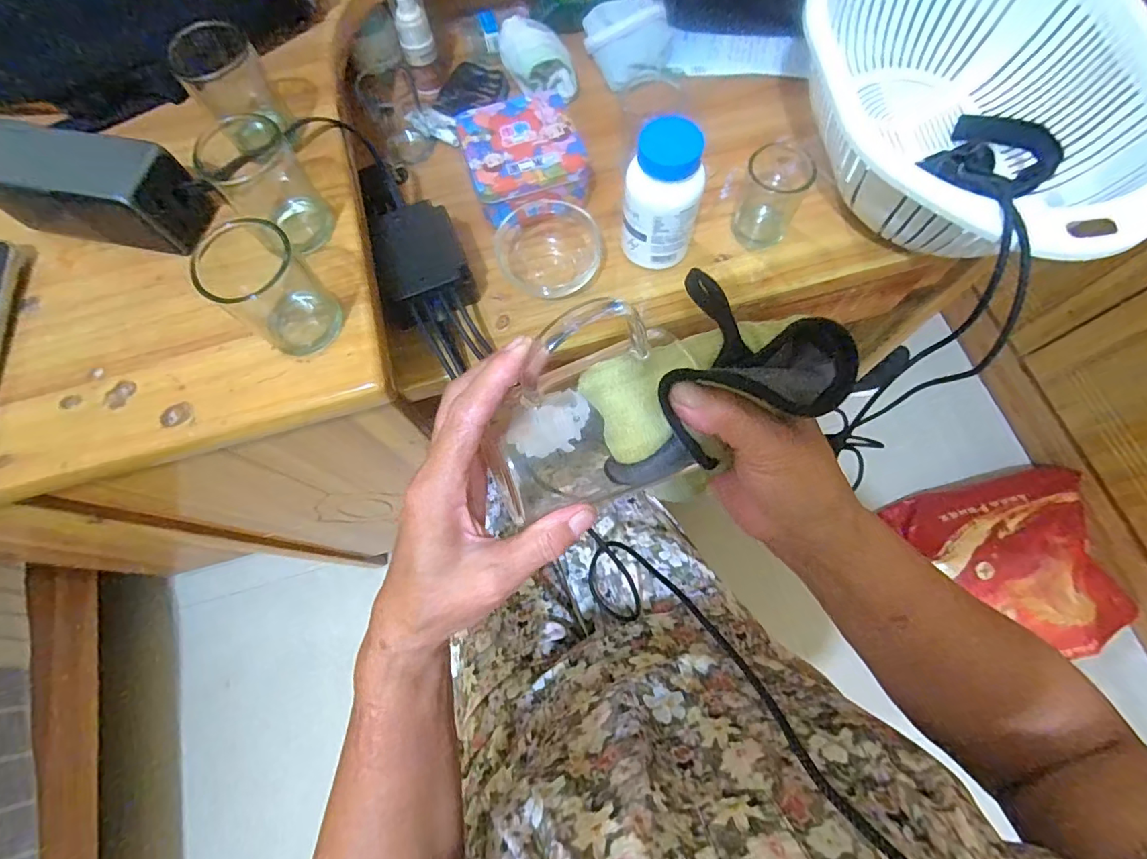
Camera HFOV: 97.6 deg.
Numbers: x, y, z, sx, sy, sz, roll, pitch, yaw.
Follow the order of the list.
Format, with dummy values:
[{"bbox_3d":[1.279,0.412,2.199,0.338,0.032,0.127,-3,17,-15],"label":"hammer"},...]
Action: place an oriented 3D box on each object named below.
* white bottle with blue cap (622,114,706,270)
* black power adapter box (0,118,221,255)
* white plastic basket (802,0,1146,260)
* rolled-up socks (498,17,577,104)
[{"bbox_3d":[0.071,-0.182,0.399,0.060,0.104,0.048,4,72,2],"label":"white bottle with blue cap"},{"bbox_3d":[-0.319,-0.158,0.330,0.139,0.047,0.062,13,72,5],"label":"black power adapter box"},{"bbox_3d":[0.309,-0.264,0.414,0.237,0.103,0.321,-3,72,-1],"label":"white plastic basket"},{"bbox_3d":[-0.036,-0.370,0.499,0.058,0.042,0.077,-28,74,-8],"label":"rolled-up socks"}]

